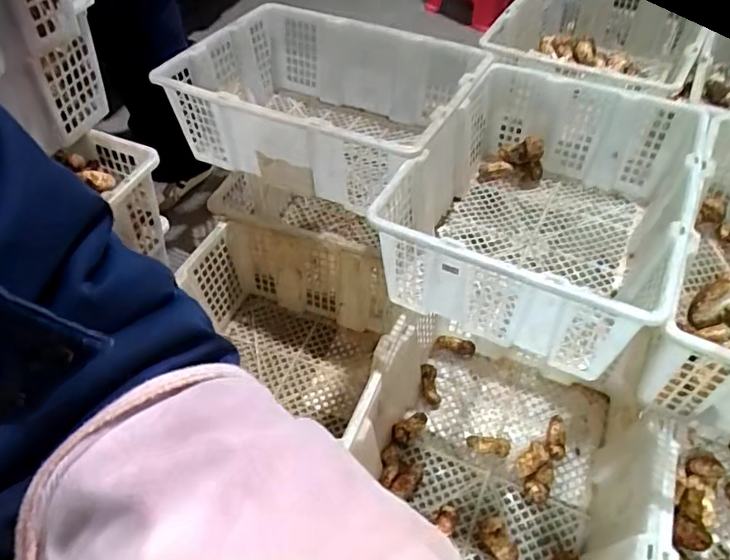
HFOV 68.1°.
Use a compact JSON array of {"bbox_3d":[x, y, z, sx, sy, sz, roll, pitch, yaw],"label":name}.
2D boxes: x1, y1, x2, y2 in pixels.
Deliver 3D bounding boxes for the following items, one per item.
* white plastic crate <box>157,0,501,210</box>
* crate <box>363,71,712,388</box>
[{"bbox_3d":[-0.067,-0.310,0.962,0.489,0.179,0.376,24,53,18],"label":"white plastic crate"},{"bbox_3d":[0.264,-0.114,0.793,0.343,0.179,0.476,25,53,19],"label":"crate"}]

